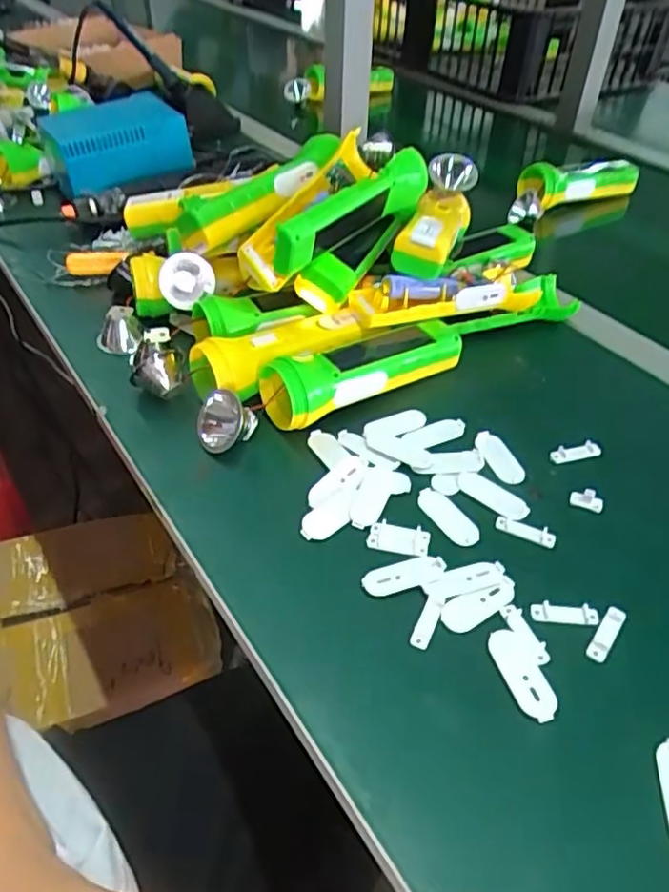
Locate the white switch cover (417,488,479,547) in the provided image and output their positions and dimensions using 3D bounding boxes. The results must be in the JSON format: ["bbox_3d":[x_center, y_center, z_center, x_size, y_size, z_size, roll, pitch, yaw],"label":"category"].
[{"bbox_3d":[0.072,0.045,0.409,0.018,0.004,0.051,-22,48,-24],"label":"white switch cover"}]

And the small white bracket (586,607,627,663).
[{"bbox_3d":[0.150,0.103,0.354,0.011,0.004,0.036,28,49,26],"label":"small white bracket"}]

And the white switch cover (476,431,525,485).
[{"bbox_3d":[0.115,0.007,0.448,0.019,0.006,0.048,-14,45,-16],"label":"white switch cover"}]

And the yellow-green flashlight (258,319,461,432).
[{"bbox_3d":[0.024,-0.058,0.484,0.168,0.042,0.048,-21,48,-23],"label":"yellow-green flashlight"}]

